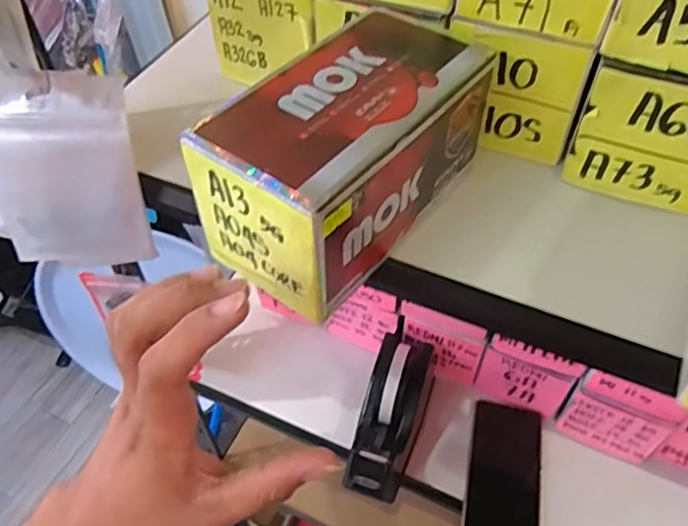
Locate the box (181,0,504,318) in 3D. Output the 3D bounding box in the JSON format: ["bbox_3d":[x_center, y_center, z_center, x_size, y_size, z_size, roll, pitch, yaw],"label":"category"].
[{"bbox_3d":[0.004,-0.070,0.370,0.096,0.089,0.178,32,57,23],"label":"box"}]

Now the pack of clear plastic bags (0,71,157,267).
[{"bbox_3d":[-0.215,-0.063,0.442,0.124,0.161,0.015,4,40,-5],"label":"pack of clear plastic bags"}]

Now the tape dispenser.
[{"bbox_3d":[0.052,0.152,0.641,0.068,0.102,0.175,17,52,13],"label":"tape dispenser"}]

